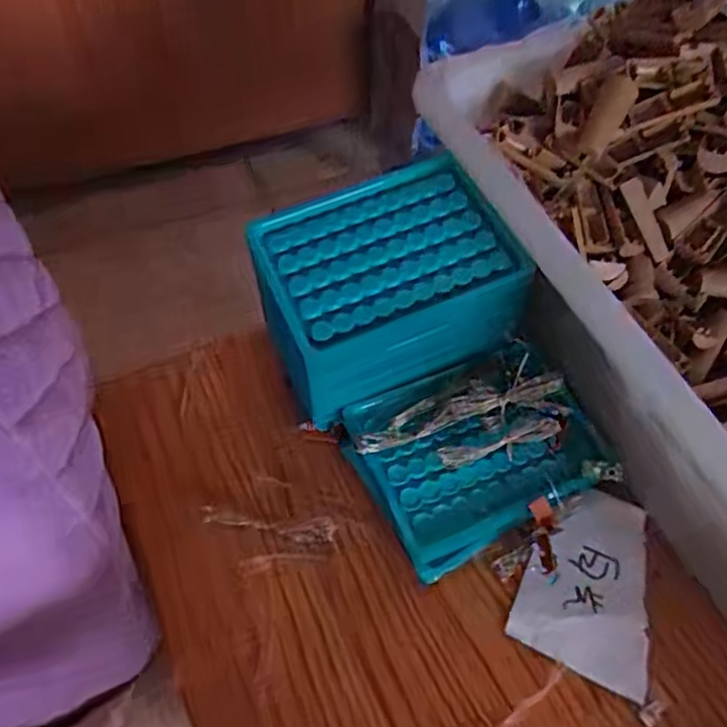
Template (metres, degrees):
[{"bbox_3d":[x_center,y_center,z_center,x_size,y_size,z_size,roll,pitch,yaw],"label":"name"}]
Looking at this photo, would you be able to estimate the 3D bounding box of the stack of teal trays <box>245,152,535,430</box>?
[{"bbox_3d":[0.011,-0.038,0.380,0.132,0.089,0.096,-17,60,-13],"label":"stack of teal trays"}]

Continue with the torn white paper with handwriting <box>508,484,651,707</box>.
[{"bbox_3d":[0.122,0.113,0.348,0.068,0.009,0.095,23,59,12],"label":"torn white paper with handwriting"}]

